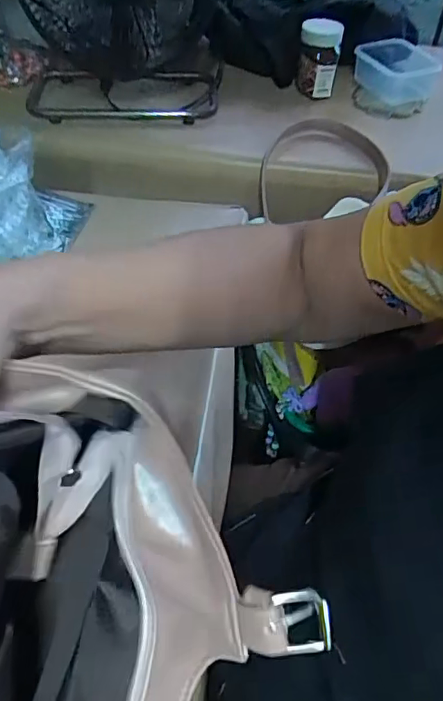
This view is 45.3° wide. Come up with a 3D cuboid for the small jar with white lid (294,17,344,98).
[{"bbox_3d":[0.153,-0.465,0.843,0.065,0.093,0.053,10,49,7],"label":"small jar with white lid"}]

